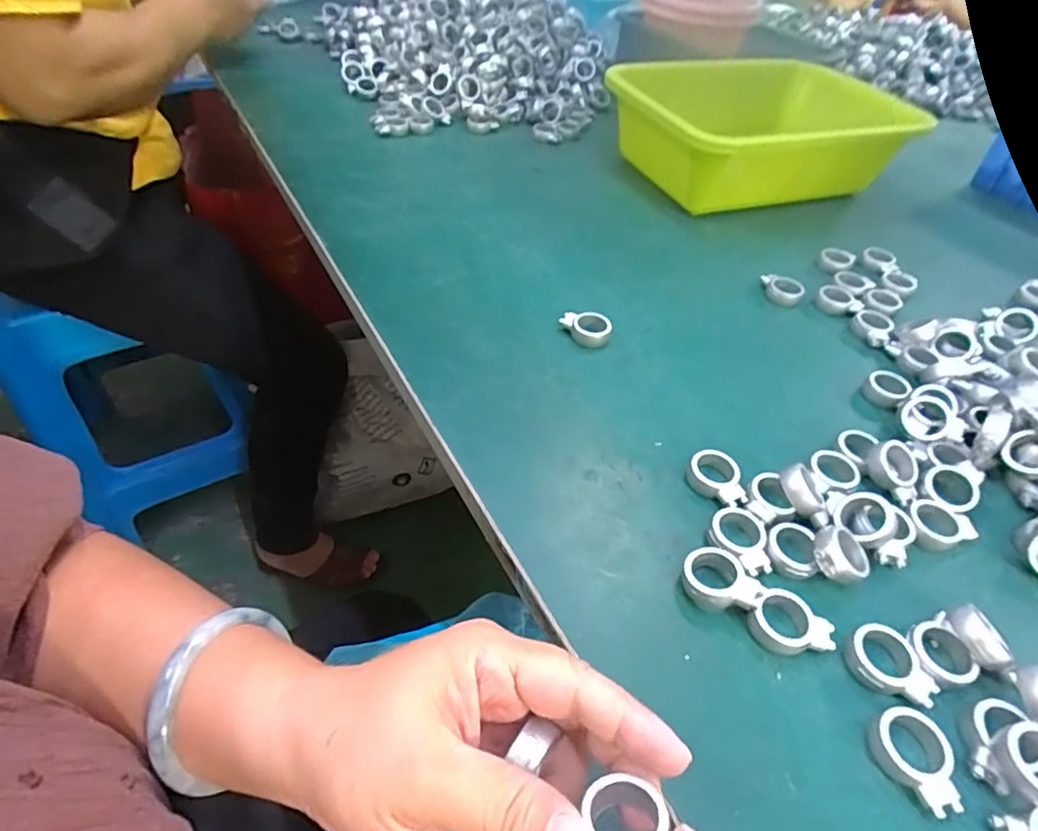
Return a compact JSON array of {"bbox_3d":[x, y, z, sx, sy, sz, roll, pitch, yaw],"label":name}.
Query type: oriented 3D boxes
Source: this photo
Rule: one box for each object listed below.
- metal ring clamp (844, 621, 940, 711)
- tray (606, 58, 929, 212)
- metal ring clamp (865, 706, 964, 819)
[{"bbox_3d":[0.151,0.103,0.234,0.026,0.011,0.033,-13,48,-17],"label":"metal ring clamp"},{"bbox_3d":[0.223,-0.286,0.572,0.266,0.079,0.222,-14,48,-17],"label":"tray"},{"bbox_3d":[0.146,0.127,0.210,0.023,0.011,0.033,-3,46,-8],"label":"metal ring clamp"}]

